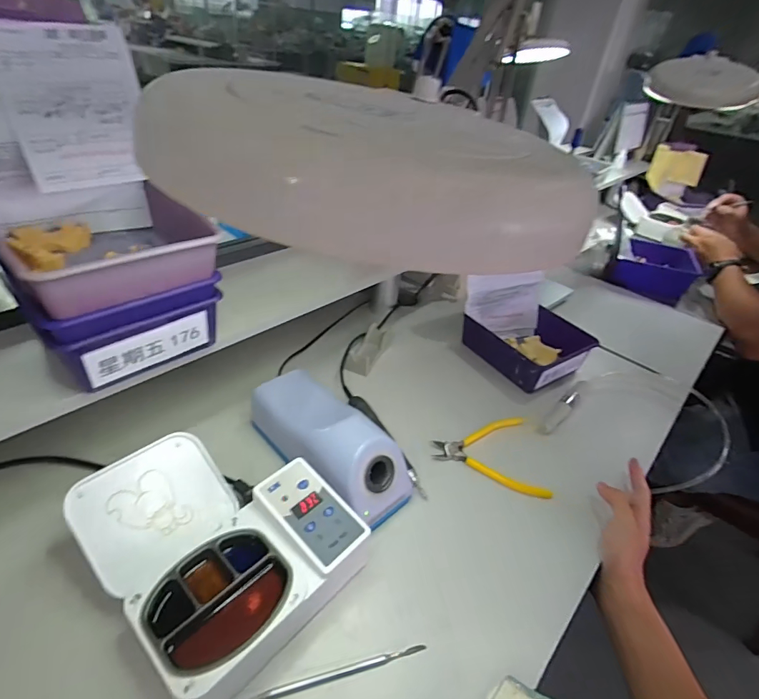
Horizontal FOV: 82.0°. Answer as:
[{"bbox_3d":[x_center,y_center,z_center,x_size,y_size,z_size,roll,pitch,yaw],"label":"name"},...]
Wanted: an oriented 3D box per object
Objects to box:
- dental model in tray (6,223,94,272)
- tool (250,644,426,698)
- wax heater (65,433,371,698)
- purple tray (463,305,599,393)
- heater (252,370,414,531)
[{"bbox_3d":[-0.327,-0.103,0.428,0.052,0.021,0.089,0,37,-11],"label":"dental model in tray"},{"bbox_3d":[-0.041,0.276,0.371,0.166,0.011,0.009,-5,38,-17],"label":"tool"},{"bbox_3d":[-0.150,0.181,0.418,0.222,0.084,0.192,31,42,29],"label":"wax heater"},{"bbox_3d":[0.258,-0.013,0.747,0.162,0.050,0.157,-16,42,-29],"label":"purple tray"},{"bbox_3d":[-0.065,0.108,0.512,0.220,0.084,0.088,30,42,28],"label":"heater"}]

